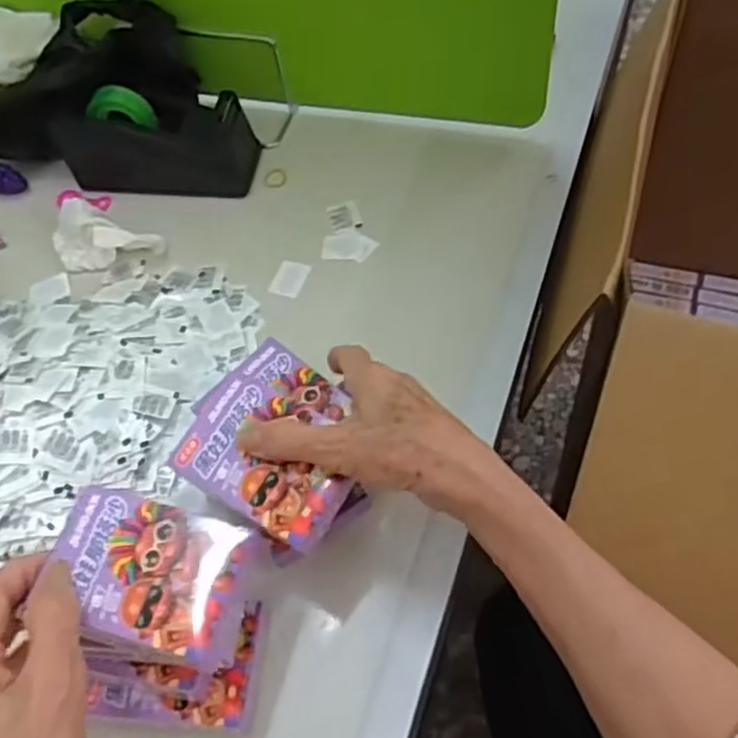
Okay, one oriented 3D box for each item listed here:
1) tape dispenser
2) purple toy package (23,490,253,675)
[{"bbox_3d":[-0.173,-0.182,0.586,0.153,0.066,0.052,-4,60,3],"label":"tape dispenser"},{"bbox_3d":[-0.106,0.099,0.353,0.097,0.009,0.066,14,63,7],"label":"purple toy package"}]

